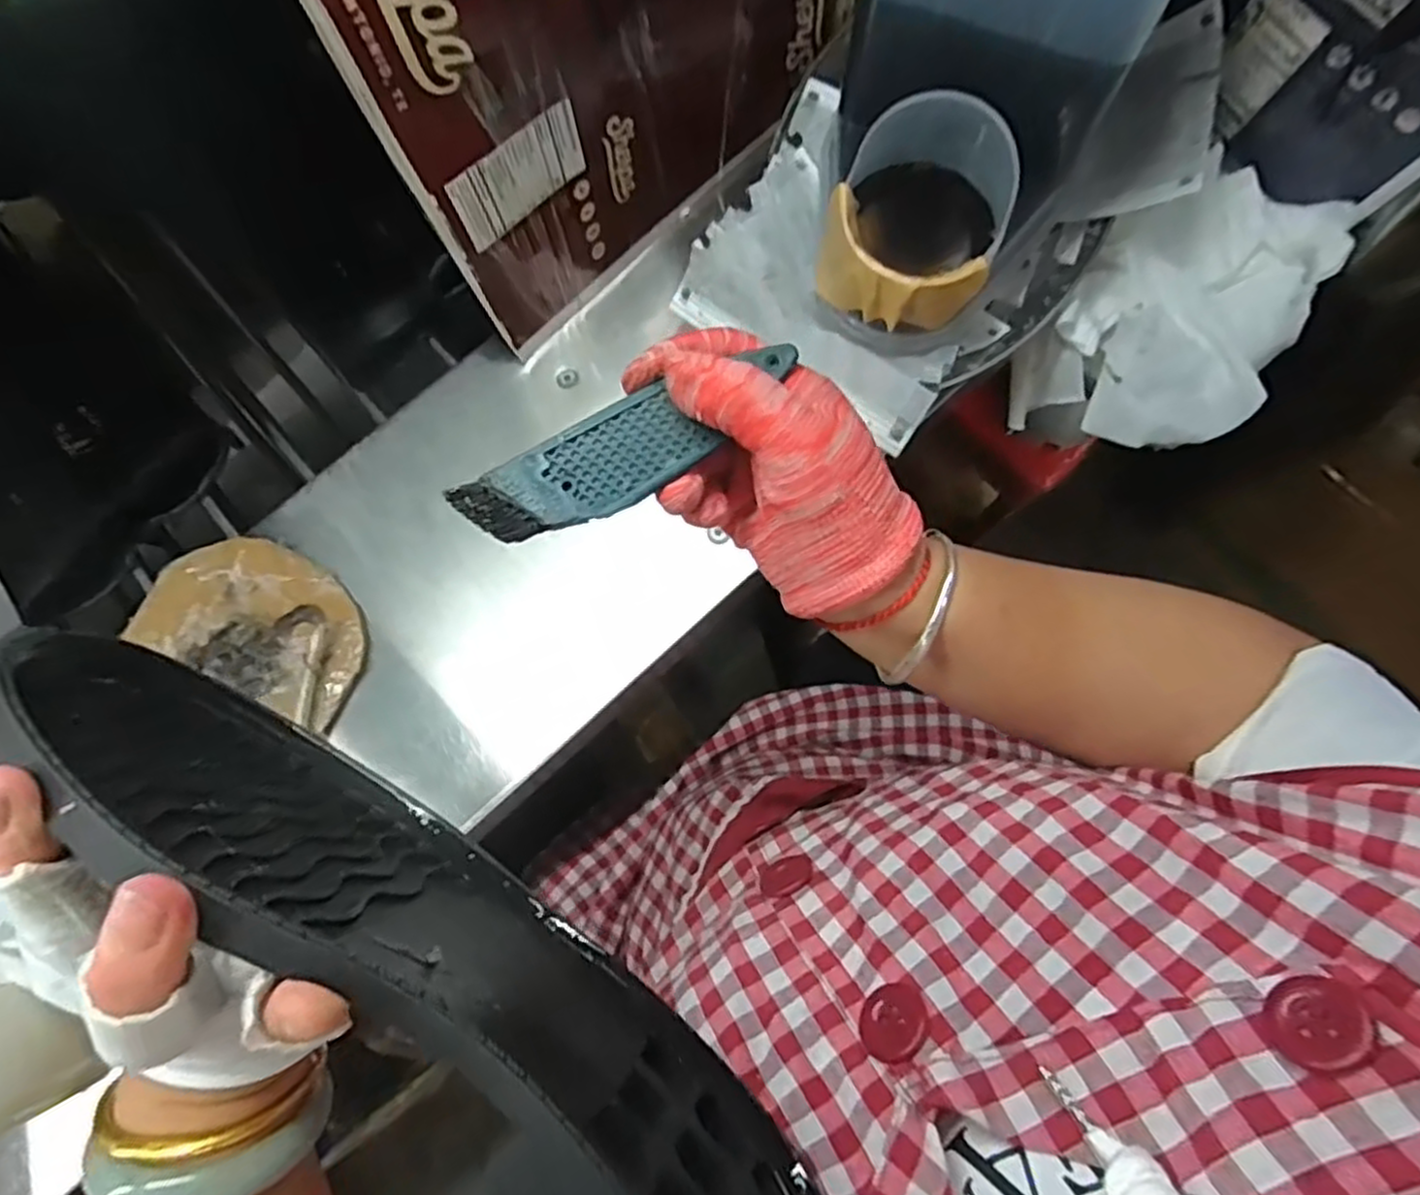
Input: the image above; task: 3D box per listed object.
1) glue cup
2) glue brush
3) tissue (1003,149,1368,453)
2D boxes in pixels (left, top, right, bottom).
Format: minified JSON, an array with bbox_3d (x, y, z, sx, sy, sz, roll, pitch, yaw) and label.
[{"bbox_3d":[0.107,-0.194,0.390,0.087,0.101,0.083,0,78,1],"label":"glue cup"},{"bbox_3d":[-0.026,-0.055,0.270,0.130,0.007,0.035,-26,78,-8],"label":"glue brush"},{"bbox_3d":[0.294,-0.176,0.468,0.128,0.055,0.189,36,81,8],"label":"tissue"}]

